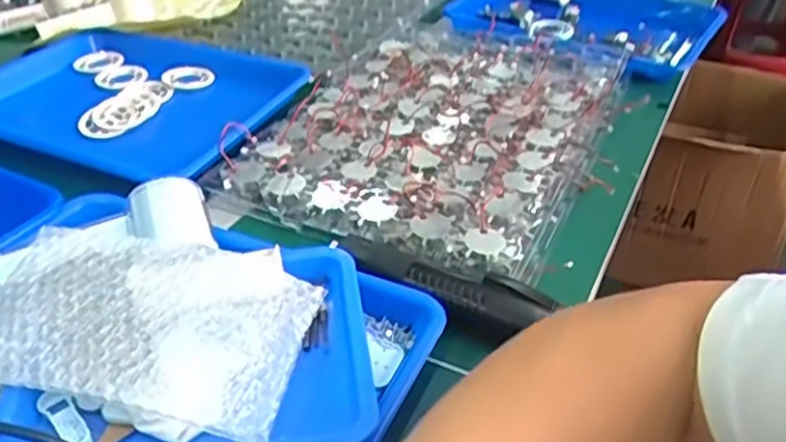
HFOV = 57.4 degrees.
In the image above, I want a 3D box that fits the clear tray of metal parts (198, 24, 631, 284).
[{"bbox_3d":[0.063,-0.111,0.762,0.304,0.031,0.481,16,39,21],"label":"clear tray of metal parts"}]

